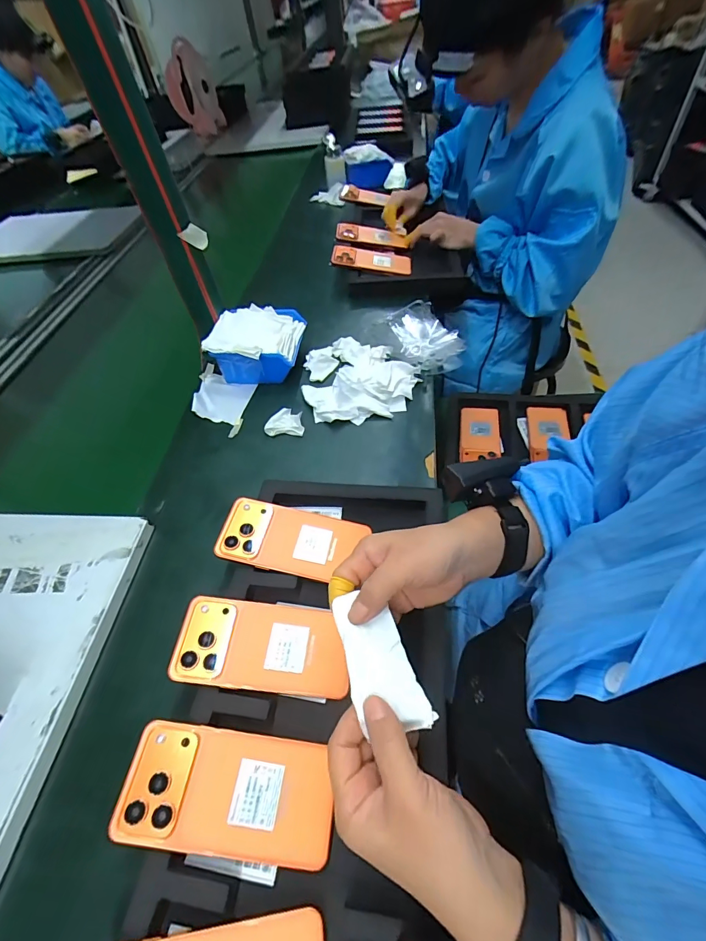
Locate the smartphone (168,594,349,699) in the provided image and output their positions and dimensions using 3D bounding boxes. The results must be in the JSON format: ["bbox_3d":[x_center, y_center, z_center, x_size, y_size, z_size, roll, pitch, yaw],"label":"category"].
[{"bbox_3d":[-0.084,0.163,0.373,0.157,0.017,0.076,3,53,5],"label":"smartphone"}]

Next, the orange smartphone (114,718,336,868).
[{"bbox_3d":[-0.097,0.248,0.308,0.157,0.017,0.076,4,53,6],"label":"orange smartphone"}]

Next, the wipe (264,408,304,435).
[{"bbox_3d":[-0.101,-0.072,0.587,0.058,0.023,0.043,1,53,4],"label":"wipe"}]

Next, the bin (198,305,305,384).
[{"bbox_3d":[-0.152,-0.208,0.650,0.137,0.074,0.127,3,54,10],"label":"bin"}]

